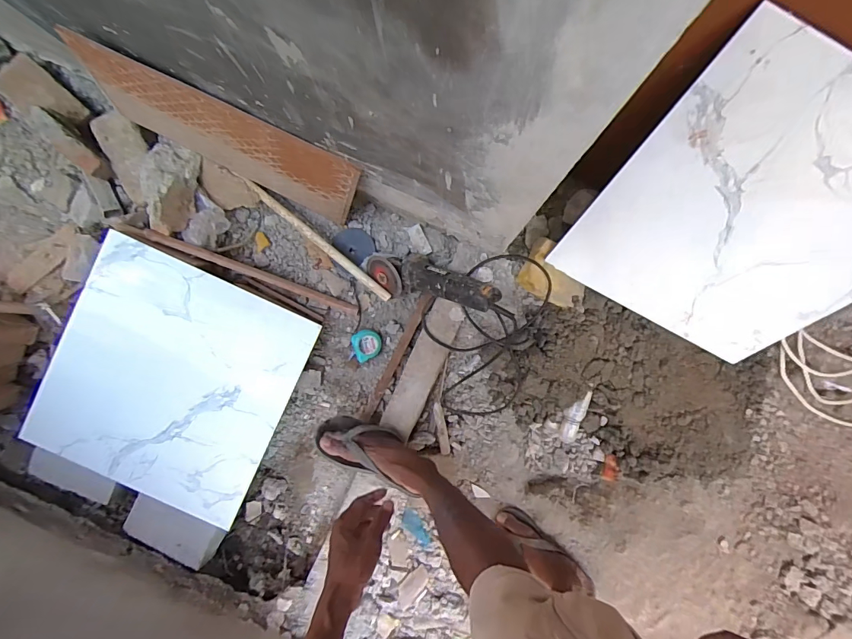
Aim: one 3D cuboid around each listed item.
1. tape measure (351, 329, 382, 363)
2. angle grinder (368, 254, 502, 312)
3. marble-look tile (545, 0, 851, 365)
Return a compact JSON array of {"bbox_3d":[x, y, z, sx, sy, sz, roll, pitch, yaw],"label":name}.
[{"bbox_3d":[-0.138,0.058,0.997,0.062,0.048,0.066,0,90,3],"label":"tape measure"},{"bbox_3d":[0.007,-0.079,0.879,0.296,0.069,0.088,17,95,27],"label":"angle grinder"},{"bbox_3d":[0.550,-0.150,0.736,0.480,0.490,0.014,28,52,-3],"label":"marble-look tile"}]

